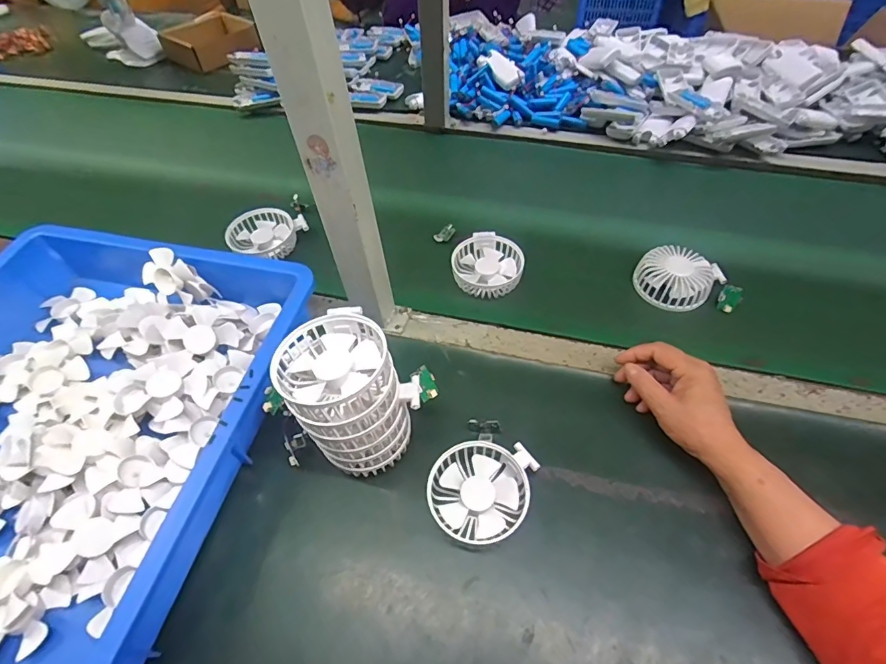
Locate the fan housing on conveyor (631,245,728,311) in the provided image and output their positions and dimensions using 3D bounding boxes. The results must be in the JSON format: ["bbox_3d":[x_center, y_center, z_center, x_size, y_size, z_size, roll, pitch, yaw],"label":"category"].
[{"bbox_3d":[0.295,-0.070,0.588,0.092,0.042,0.078,32,60,24],"label":"fan housing on conveyor"}]

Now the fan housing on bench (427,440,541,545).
[{"bbox_3d":[0.034,0.150,0.434,0.091,0.035,0.087,-1,52,1],"label":"fan housing on bench"}]

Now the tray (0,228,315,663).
[{"bbox_3d":[-0.384,0.151,0.413,0.370,0.091,0.584,9,53,9],"label":"tray"}]

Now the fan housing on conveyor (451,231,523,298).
[{"bbox_3d":[0.058,-0.089,0.604,0.088,0.032,0.093,-1,52,1],"label":"fan housing on conveyor"}]

